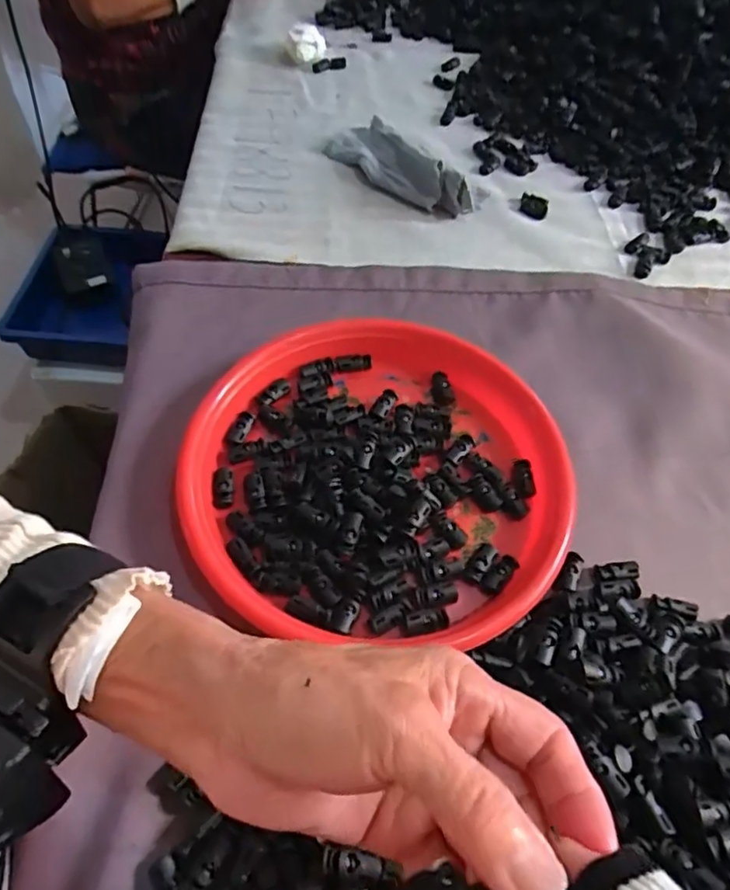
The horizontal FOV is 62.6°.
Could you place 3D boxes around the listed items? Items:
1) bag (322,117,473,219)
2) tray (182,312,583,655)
[{"bbox_3d":[0.036,-0.290,0.610,0.069,0.042,0.185,-33,64,-22],"label":"bag"},{"bbox_3d":[0.013,0.013,0.410,0.250,0.033,0.233,1,56,-2],"label":"tray"}]

